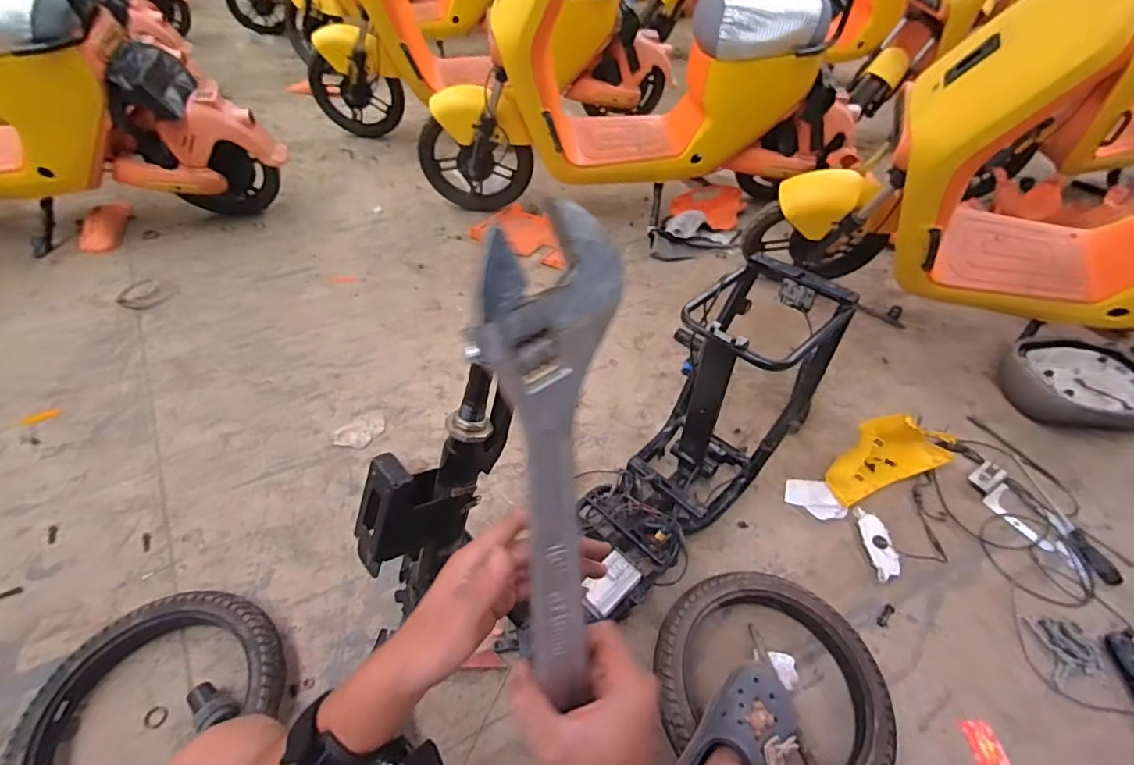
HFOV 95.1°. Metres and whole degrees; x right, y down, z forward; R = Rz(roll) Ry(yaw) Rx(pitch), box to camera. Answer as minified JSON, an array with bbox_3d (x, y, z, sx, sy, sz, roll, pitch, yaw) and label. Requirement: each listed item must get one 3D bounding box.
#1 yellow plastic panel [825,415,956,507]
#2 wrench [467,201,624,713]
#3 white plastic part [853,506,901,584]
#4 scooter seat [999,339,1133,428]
[{"bbox_3d":[0.706,0.151,1.137,0.318,0.124,0.118,-16,51,-17],"label":"yellow plastic panel"},{"bbox_3d":[-0.010,0.053,0.300,0.077,0.290,0.025,-1,10,-4],"label":"wrench"},{"bbox_3d":[0.633,0.327,1.053,0.057,0.015,0.152,3,48,-1],"label":"white plastic part"},{"bbox_3d":[1.338,-0.002,1.320,0.406,0.113,0.265,-2,49,-6],"label":"scooter seat"}]

